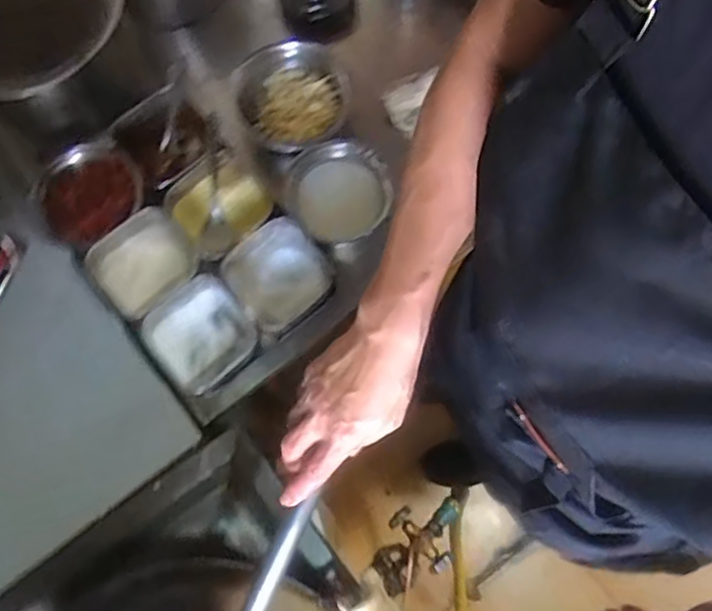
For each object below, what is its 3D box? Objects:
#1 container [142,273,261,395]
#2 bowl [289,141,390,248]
[{"bbox_3d":[-0.178,0.042,0.748,0.116,0.073,0.112,-35,78,-9],"label":"container"},{"bbox_3d":[-0.020,-0.133,0.781,0.119,0.054,0.118,0,76,0],"label":"bowl"}]

